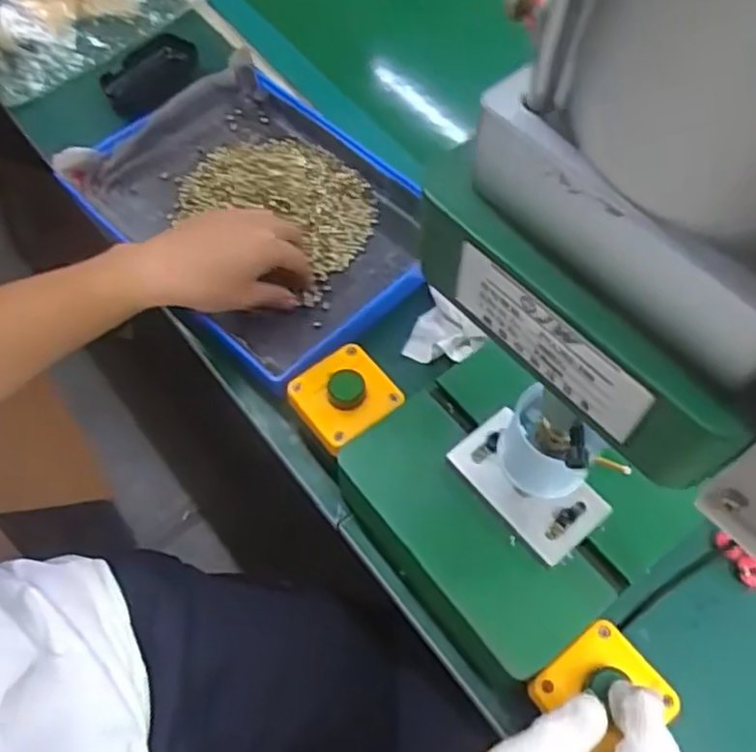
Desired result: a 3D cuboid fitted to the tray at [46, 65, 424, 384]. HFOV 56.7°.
[{"bbox_3d":[-0.114,-0.158,0.664,0.236,0.040,0.324,-40,68,-21],"label":"tray"}]

